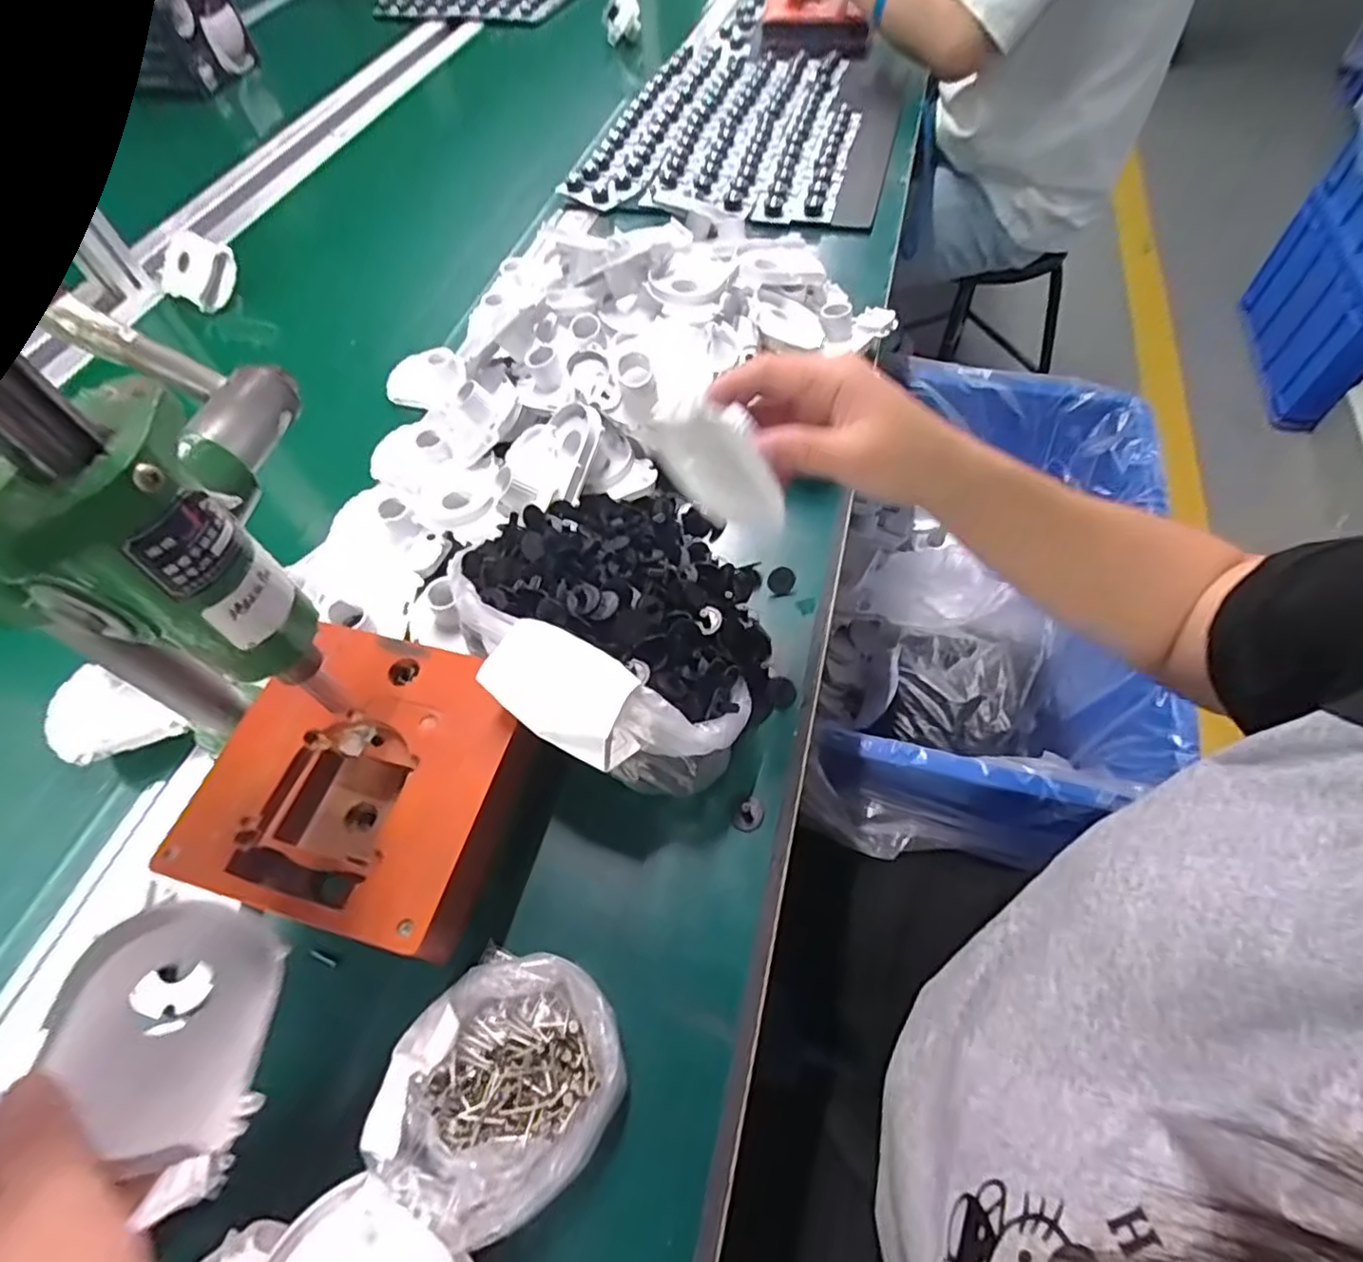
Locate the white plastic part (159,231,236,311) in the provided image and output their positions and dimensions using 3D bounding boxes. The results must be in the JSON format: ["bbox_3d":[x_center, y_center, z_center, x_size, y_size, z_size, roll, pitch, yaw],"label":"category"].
[{"bbox_3d":[-0.525,-0.389,0.708,0.091,0.015,0.070,21,101,10],"label":"white plastic part"}]

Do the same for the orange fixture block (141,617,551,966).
[{"bbox_3d":[-0.165,0.084,0.365,0.156,0.060,0.154,13,56,9],"label":"orange fixture block"}]

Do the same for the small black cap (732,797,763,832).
[{"bbox_3d":[0.040,0.110,0.395,0.017,0.008,0.021,7,56,5],"label":"small black cap"}]

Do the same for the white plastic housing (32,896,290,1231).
[{"bbox_3d":[-0.190,0.151,0.239,0.066,0.025,0.093,22,37,-34],"label":"white plastic housing"}]

